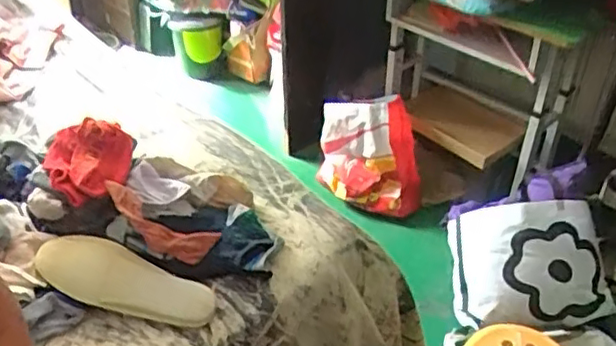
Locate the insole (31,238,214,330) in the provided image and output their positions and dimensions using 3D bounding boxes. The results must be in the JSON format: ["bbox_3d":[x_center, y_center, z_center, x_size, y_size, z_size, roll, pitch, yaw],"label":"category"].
[{"bbox_3d":[-0.237,0.141,0.825,0.234,0.028,0.083,19,40,0],"label":"insole"}]

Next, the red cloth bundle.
[{"bbox_3d":[-0.306,-0.023,0.891,0.119,0.051,0.117,-17,41,-20],"label":"red cloth bundle"}]

